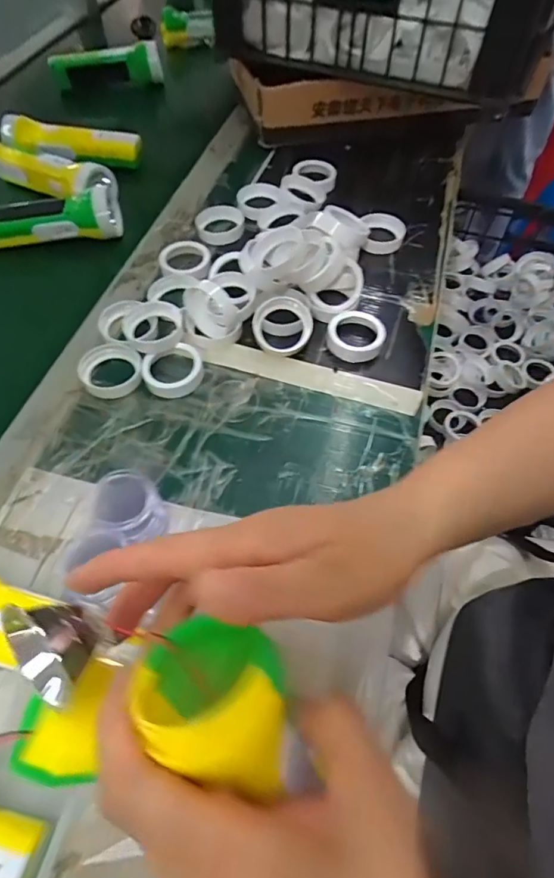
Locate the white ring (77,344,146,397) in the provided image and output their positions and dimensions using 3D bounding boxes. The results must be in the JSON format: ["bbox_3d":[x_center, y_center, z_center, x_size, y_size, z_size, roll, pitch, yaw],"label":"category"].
[{"bbox_3d":[-0.151,-0.063,0.431,0.056,0.016,0.053,0,57,0],"label":"white ring"}]

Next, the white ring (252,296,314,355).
[{"bbox_3d":[0.005,-0.108,0.449,0.056,0.015,0.053,7,89,7],"label":"white ring"}]

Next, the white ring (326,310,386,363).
[{"bbox_3d":[0.076,-0.100,0.451,0.054,0.018,0.050,0,57,0],"label":"white ring"}]

